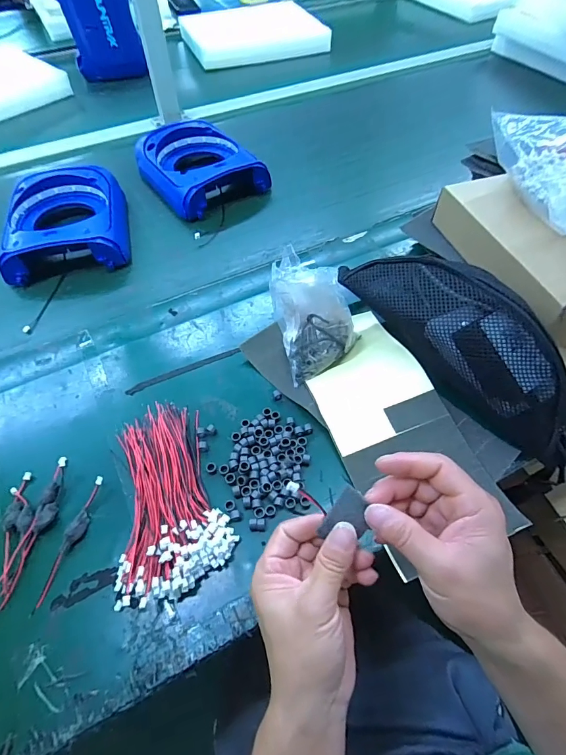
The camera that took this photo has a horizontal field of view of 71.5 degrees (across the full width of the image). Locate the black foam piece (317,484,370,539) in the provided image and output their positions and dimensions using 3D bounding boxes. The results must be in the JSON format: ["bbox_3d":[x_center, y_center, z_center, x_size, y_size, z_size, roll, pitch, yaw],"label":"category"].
[{"bbox_3d":[0.044,0.096,0.267,0.026,0.006,0.037,32,80,23],"label":"black foam piece"}]

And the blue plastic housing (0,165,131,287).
[{"bbox_3d":[-0.335,-0.246,0.613,0.168,0.065,0.214,-13,57,-7],"label":"blue plastic housing"}]

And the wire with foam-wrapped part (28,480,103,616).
[{"bbox_3d":[-0.194,0.149,0.359,0.014,0.013,0.118,10,55,8],"label":"wire with foam-wrapped part"}]

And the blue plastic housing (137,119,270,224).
[{"bbox_3d":[-0.150,-0.373,0.700,0.165,0.072,0.224,-32,61,-19],"label":"blue plastic housing"}]

